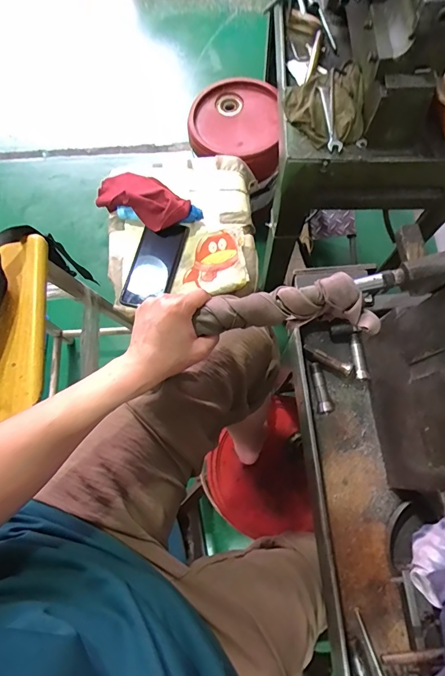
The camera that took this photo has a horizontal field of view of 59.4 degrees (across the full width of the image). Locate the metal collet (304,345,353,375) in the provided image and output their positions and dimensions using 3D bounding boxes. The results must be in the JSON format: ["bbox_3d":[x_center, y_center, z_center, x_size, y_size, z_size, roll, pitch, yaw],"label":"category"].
[{"bbox_3d":[0.157,0.033,0.591,0.078,0.024,0.021,28,75,24],"label":"metal collet"}]

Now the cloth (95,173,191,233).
[{"bbox_3d":[-0.142,-0.241,0.685,0.181,0.054,0.087,23,74,10],"label":"cloth"}]

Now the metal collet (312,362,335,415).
[{"bbox_3d":[0.149,0.075,0.584,0.022,0.024,0.077,-6,72,1],"label":"metal collet"}]

